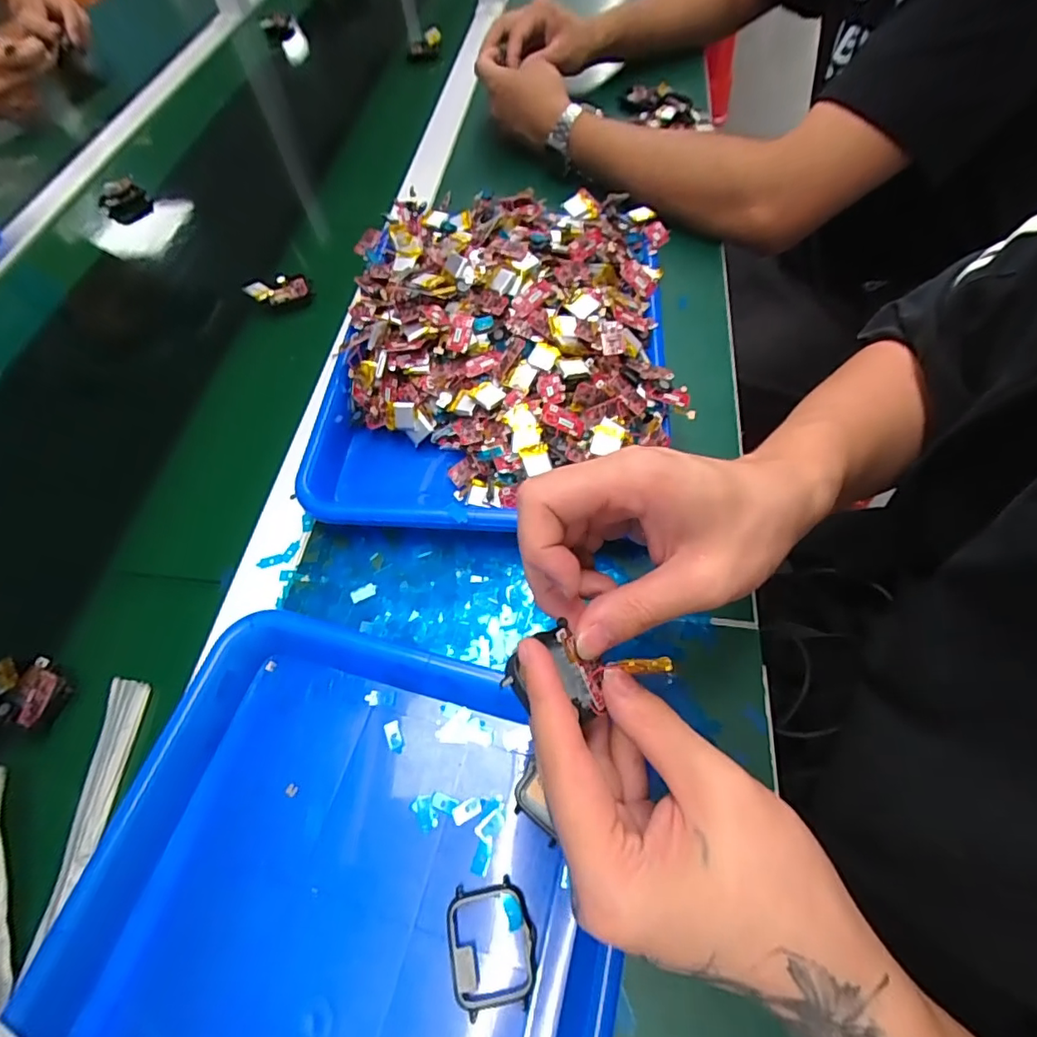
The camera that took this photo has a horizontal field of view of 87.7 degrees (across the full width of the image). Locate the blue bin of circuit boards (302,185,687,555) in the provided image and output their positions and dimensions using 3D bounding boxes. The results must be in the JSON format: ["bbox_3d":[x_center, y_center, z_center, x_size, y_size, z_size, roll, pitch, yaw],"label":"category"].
[{"bbox_3d":[-0.015,-0.143,0.422,0.255,0.076,0.336,2,60,5],"label":"blue bin of circuit boards"}]

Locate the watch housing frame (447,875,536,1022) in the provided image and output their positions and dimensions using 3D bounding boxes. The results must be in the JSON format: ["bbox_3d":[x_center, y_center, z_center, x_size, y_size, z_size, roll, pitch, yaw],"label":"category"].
[{"bbox_3d":[-0.013,0.199,0.252,0.040,0.007,0.048,-9,59,-1],"label":"watch housing frame"}]

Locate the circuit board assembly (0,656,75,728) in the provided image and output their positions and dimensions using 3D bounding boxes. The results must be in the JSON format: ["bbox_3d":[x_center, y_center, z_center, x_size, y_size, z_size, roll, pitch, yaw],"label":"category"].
[{"bbox_3d":[-0.302,0.104,0.330,0.050,0.016,0.036,20,63,15],"label":"circuit board assembly"}]

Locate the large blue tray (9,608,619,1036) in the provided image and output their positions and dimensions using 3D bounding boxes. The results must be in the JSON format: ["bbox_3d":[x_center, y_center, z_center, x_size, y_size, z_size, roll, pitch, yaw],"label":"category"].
[{"bbox_3d":[-0.095,0.218,0.235,0.257,0.033,0.327,12,61,11],"label":"large blue tray"}]

